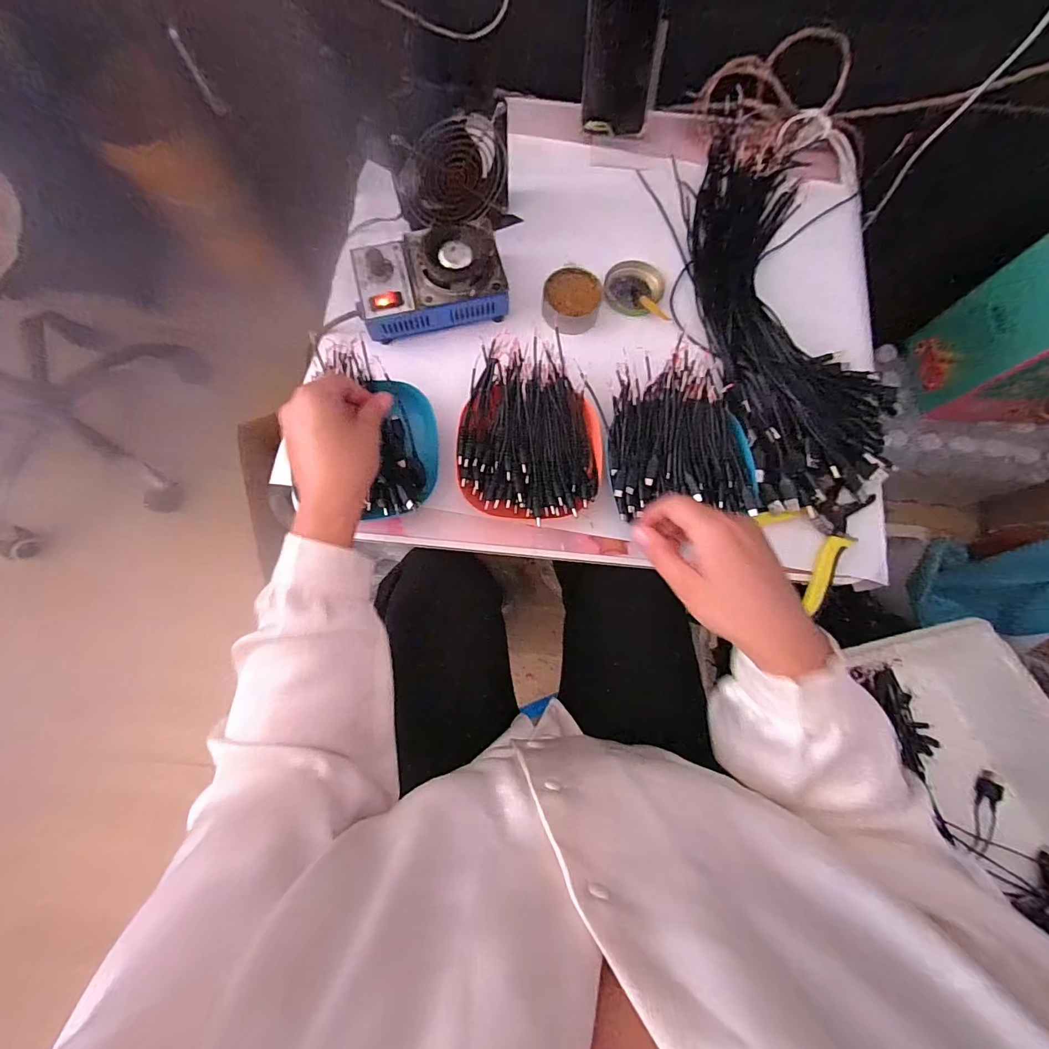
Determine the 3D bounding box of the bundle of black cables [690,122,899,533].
[{"bbox_3d":[0.280,-0.245,0.486,0.169,0.044,0.486,-4,78,-2],"label":"bundle of black cables"}]

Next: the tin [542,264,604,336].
[{"bbox_3d":[0.052,-0.241,0.486,0.063,0.028,0.073,5,78,0],"label":"tin"}]

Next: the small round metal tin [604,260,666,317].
[{"bbox_3d":[0.124,-0.271,0.512,0.063,0.023,0.062,0,78,-1],"label":"small round metal tin"}]

